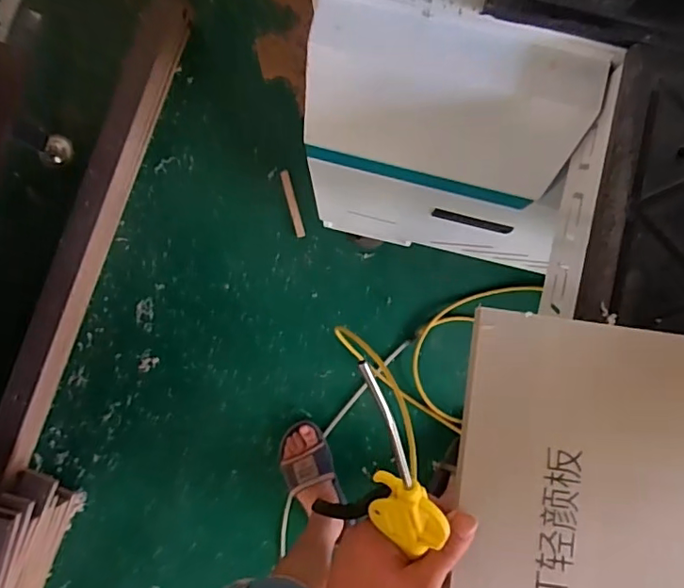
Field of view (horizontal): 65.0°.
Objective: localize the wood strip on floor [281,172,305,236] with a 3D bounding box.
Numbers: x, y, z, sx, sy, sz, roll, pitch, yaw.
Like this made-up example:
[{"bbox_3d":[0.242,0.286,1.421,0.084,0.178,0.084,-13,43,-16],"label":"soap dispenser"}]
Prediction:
[{"bbox_3d":[-0.120,-0.220,1.303,0.023,0.007,0.166,-15,87,-1],"label":"wood strip on floor"}]

